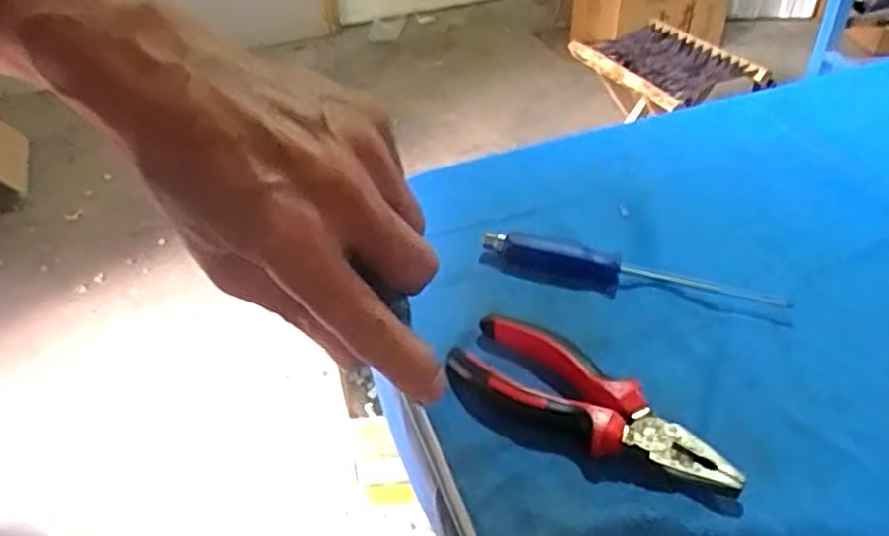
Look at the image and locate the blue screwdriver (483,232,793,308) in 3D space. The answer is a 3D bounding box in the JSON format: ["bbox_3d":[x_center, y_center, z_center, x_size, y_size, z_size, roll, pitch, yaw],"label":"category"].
[{"bbox_3d":[0.115,0.002,0.469,0.187,0.016,0.022,12,42,17],"label":"blue screwdriver"}]

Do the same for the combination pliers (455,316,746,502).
[{"bbox_3d":[0.073,0.073,0.382,0.156,0.018,0.060,25,47,29],"label":"combination pliers"}]

